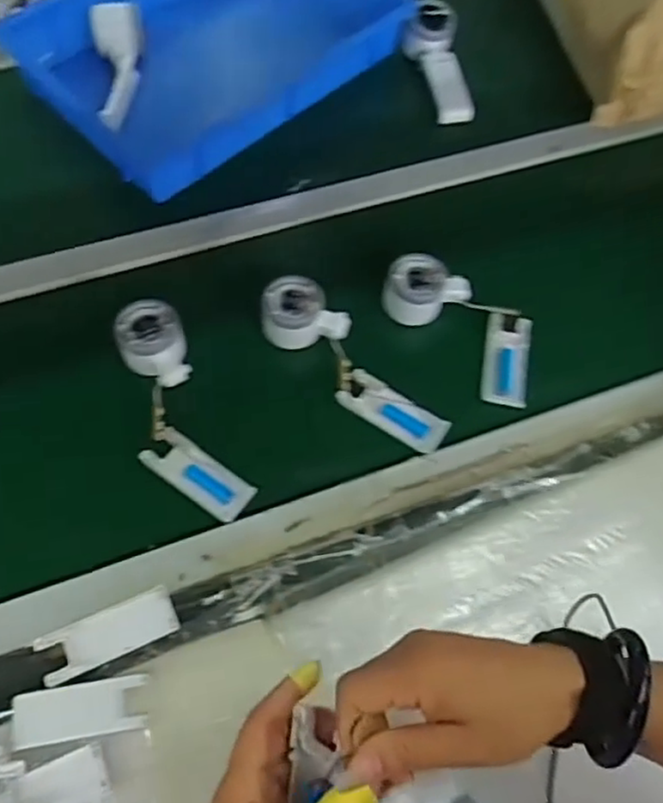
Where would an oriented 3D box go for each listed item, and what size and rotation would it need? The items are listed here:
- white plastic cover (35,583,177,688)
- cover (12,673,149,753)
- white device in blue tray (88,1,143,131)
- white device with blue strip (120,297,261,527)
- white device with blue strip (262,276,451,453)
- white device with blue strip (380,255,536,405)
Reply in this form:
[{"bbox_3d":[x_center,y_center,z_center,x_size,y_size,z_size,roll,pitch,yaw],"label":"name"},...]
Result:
[{"bbox_3d":[-0.180,0.188,0.551,0.107,0.007,0.040,-23,68,-14],"label":"white plastic cover"},{"bbox_3d":[-0.192,0.236,0.517,0.097,0.006,0.039,-8,65,-7],"label":"cover"},{"bbox_3d":[-0.253,-0.395,0.806,0.057,0.033,0.163,-5,77,-6],"label":"white device in blue tray"},{"bbox_3d":[-0.148,0.008,0.633,0.076,0.043,0.221,-23,68,-14],"label":"white device with blue strip"},{"bbox_3d":[0.021,-0.038,0.666,0.222,0.044,0.072,39,68,14],"label":"white device with blue strip"},{"bbox_3d":[0.134,-0.080,0.691,0.180,0.055,0.100,29,66,10],"label":"white device with blue strip"}]

